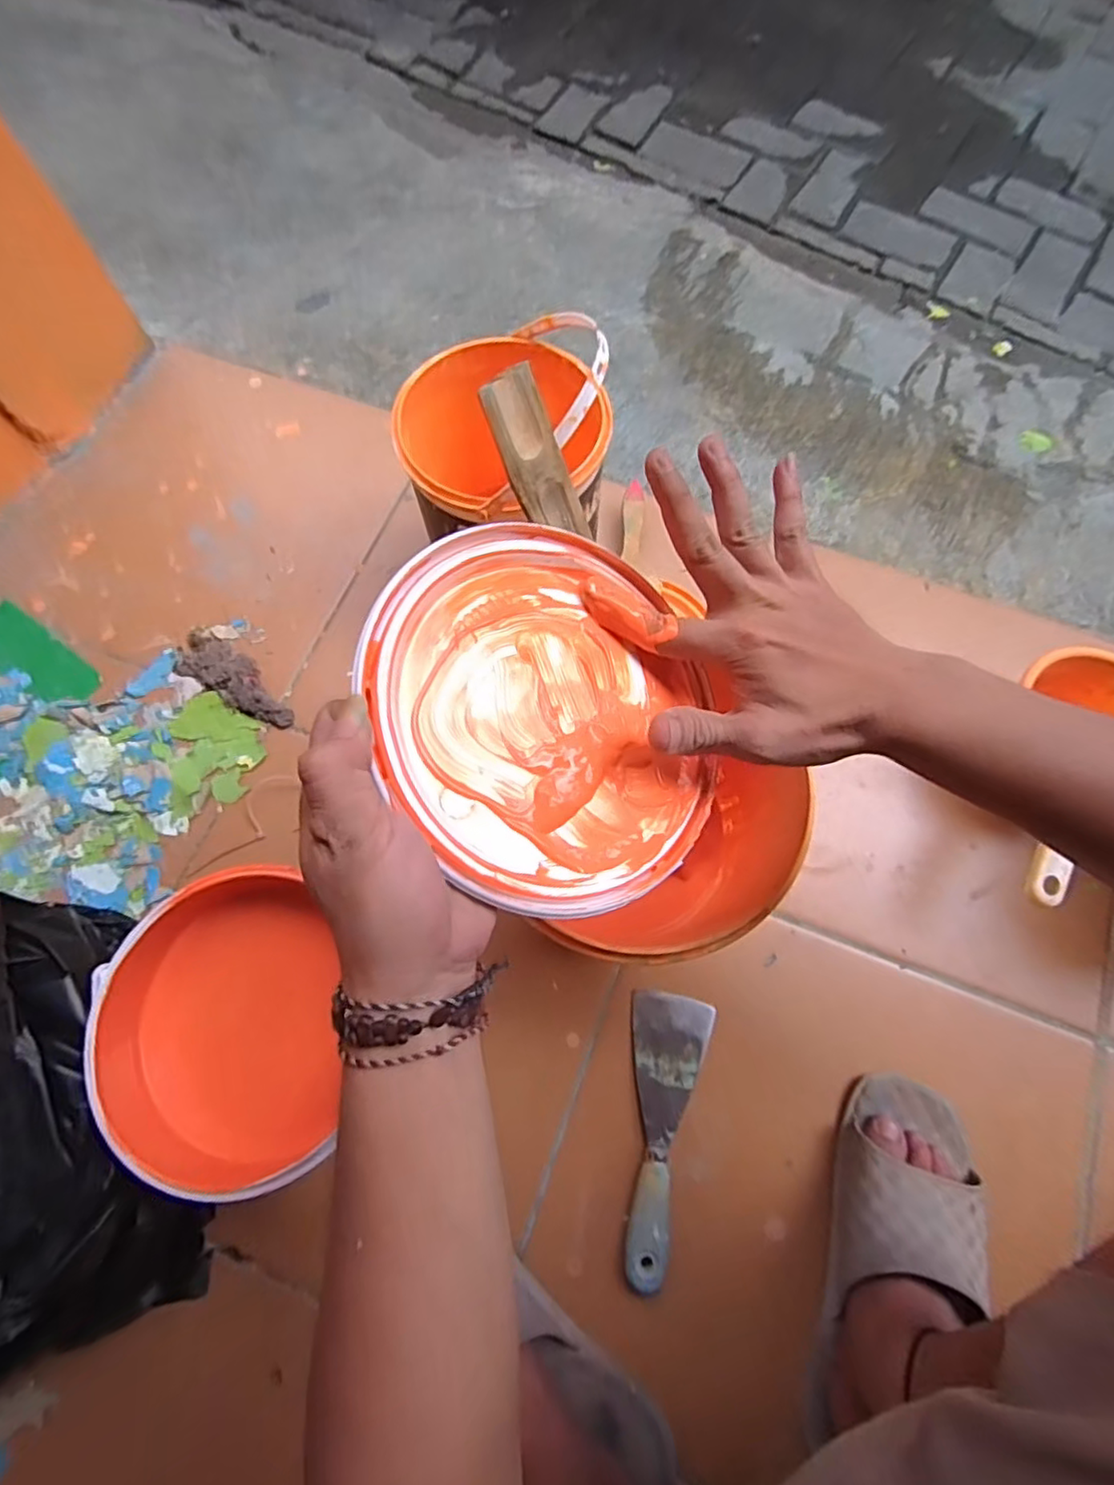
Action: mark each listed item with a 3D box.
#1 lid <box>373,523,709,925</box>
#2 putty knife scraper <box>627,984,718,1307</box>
[{"bbox_3d":[0.000,-0.014,0.288,0.159,0.011,0.170,-36,95,-31],"label":"lid"},{"bbox_3d":[0.085,0.309,0.504,0.065,0.024,0.202,8,72,3],"label":"putty knife scraper"}]

